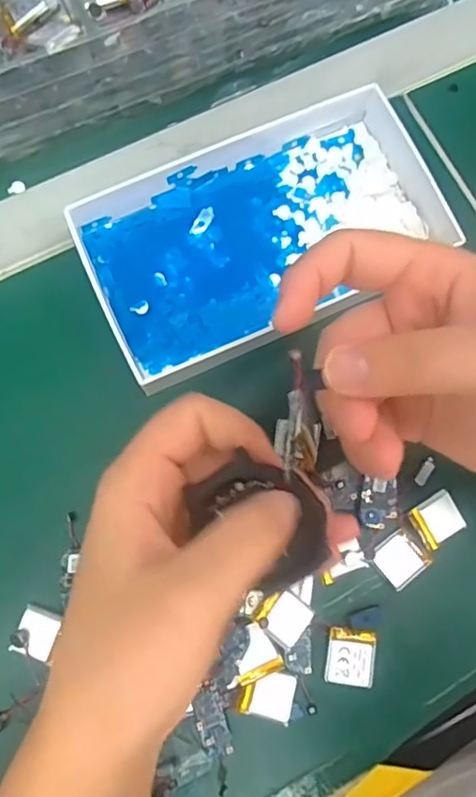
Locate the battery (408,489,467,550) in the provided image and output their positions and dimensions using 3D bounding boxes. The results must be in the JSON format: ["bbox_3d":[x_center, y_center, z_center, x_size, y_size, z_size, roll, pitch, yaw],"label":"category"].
[{"bbox_3d":[0.095,0.058,0.272,0.023,0.005,0.020,-29,80,-7],"label":"battery"}]

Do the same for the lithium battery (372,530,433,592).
[{"bbox_3d":[0.077,0.076,0.269,0.022,0.004,0.020,-41,82,-9],"label":"lithium battery"}]

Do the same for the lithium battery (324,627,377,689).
[{"bbox_3d":[0.052,0.118,0.260,0.022,0.004,0.023,8,78,0],"label":"lithium battery"}]

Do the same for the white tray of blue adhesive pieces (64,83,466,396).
[{"bbox_3d":[0.011,-0.087,0.292,0.172,0.023,0.107,-24,80,-6],"label":"white tray of blue adhesive pieces"}]

